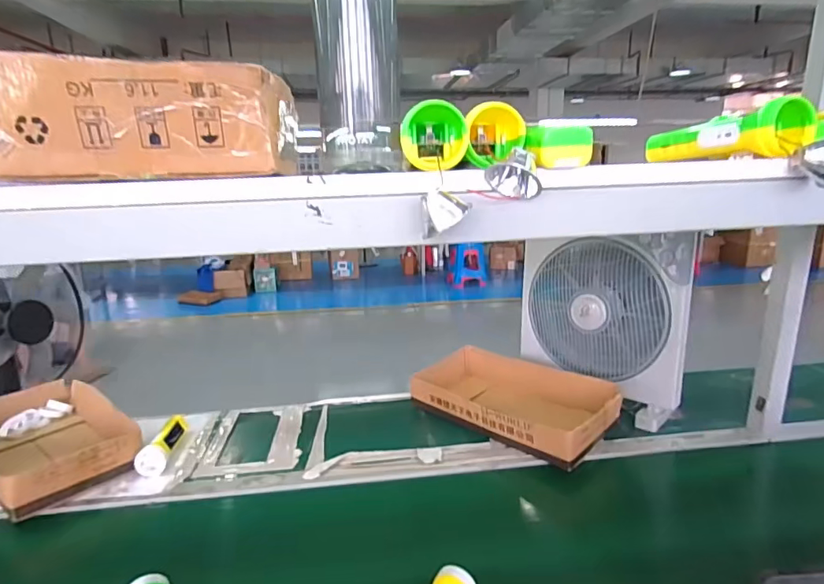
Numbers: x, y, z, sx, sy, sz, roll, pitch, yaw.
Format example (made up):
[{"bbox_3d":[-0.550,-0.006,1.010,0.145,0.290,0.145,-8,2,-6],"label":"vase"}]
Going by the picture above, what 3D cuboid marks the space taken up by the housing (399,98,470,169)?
[{"bbox_3d":[0.018,-0.125,0.394,0.050,0.048,0.056,0,14,2],"label":"housing"}]

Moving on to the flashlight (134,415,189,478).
[{"bbox_3d":[-0.495,0.299,0.971,0.051,0.042,0.168,-3,14,-8],"label":"flashlight"}]

